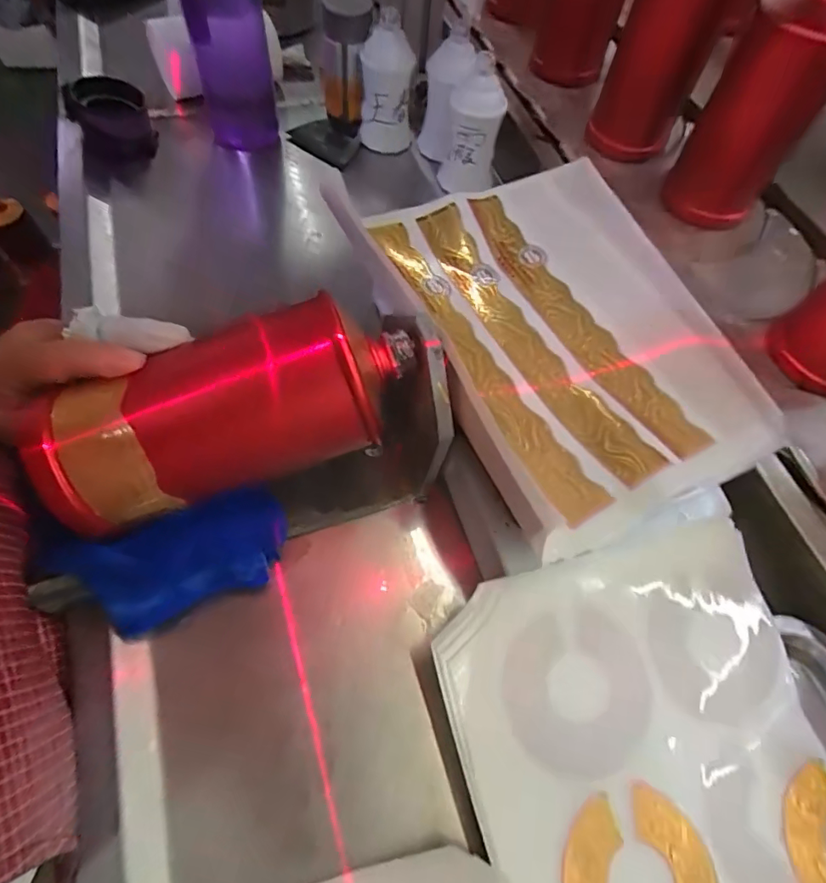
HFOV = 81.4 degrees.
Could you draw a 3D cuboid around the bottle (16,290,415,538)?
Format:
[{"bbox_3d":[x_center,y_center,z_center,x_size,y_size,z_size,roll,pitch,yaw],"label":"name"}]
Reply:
[{"bbox_3d":[-0.093,-0.021,0.251,0.190,0.065,0.077,-22,66,-7],"label":"bottle"}]

